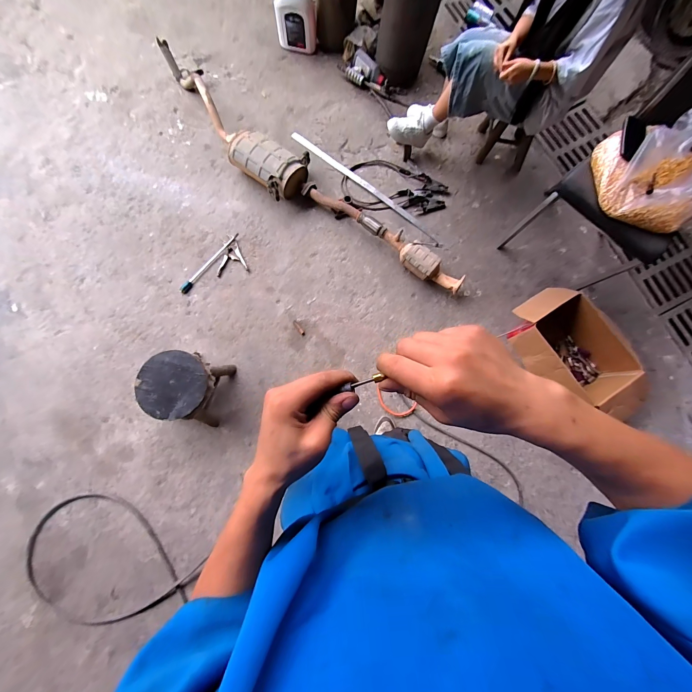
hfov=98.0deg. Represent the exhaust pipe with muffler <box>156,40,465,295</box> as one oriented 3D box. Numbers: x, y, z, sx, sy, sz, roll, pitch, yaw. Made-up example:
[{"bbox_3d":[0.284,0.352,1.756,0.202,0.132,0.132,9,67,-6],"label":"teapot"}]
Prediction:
[{"bbox_3d":[-0.270,-0.855,1.552,2.017,0.208,0.291,38,82,5],"label":"exhaust pipe with muffler"}]

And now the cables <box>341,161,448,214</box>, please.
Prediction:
[{"bbox_3d":[0.266,-0.886,1.640,0.576,0.058,0.331,-1,81,-1],"label":"cables"}]

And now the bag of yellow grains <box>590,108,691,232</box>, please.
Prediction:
[{"bbox_3d":[1.144,-0.606,1.037,0.457,0.146,0.364,-4,81,-2],"label":"bag of yellow grains"}]

